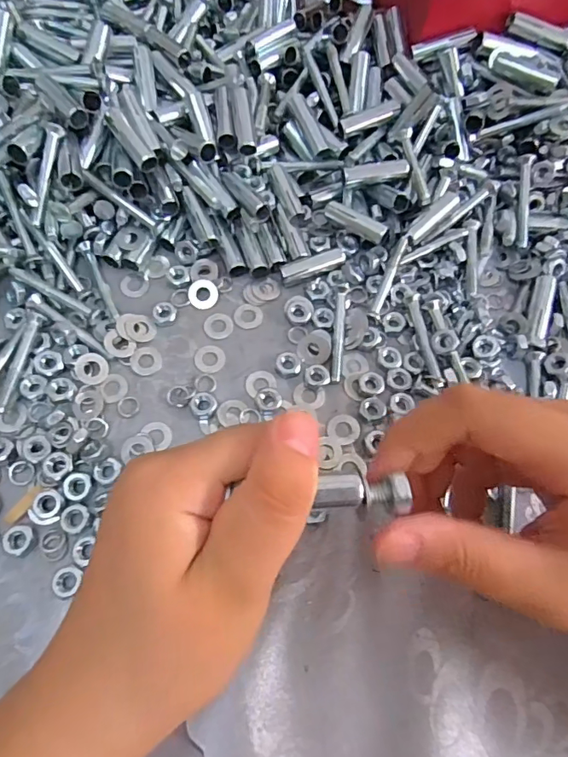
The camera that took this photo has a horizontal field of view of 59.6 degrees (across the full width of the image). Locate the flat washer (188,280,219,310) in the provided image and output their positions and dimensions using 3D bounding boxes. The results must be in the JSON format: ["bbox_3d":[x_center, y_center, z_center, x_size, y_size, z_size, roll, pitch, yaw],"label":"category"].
[{"bbox_3d":[-0.046,-0.048,0.282,0.016,0.004,0.017,1,67,-2],"label":"flat washer"}]

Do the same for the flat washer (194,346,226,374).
[{"bbox_3d":[-0.040,-0.010,0.269,0.016,0.004,0.017,2,66,-4],"label":"flat washer"}]

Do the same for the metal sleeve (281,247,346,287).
[{"bbox_3d":[0.017,-0.067,0.290,0.041,0.006,0.010,-22,69,-13],"label":"metal sleeve"}]

